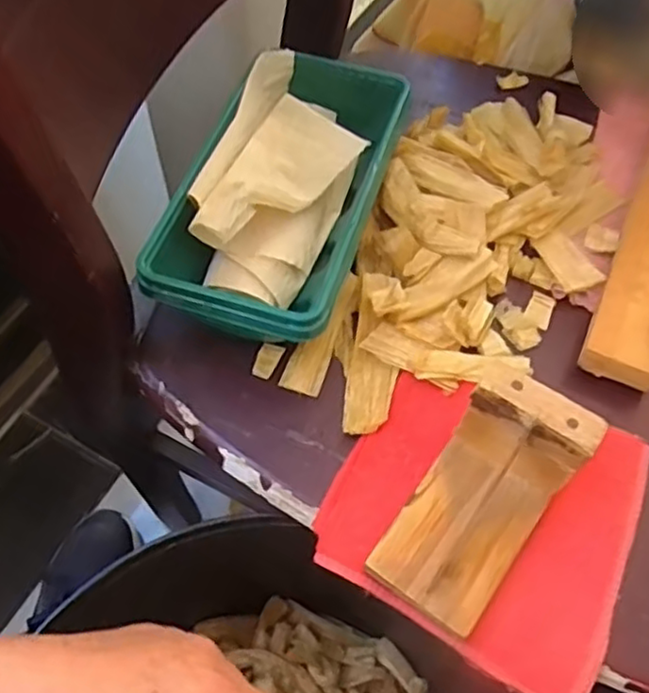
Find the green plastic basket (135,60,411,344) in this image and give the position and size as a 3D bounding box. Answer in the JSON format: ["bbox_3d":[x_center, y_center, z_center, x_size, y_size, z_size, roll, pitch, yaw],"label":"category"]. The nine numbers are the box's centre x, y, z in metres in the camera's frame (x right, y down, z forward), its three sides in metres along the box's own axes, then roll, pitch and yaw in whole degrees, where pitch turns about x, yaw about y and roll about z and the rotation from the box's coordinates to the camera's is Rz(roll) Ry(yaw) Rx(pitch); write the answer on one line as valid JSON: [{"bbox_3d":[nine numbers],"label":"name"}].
[{"bbox_3d":[-0.022,-0.098,0.450,0.113,0.056,0.224,17,61,8],"label":"green plastic basket"}]

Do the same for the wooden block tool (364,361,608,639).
[{"bbox_3d":[0.075,0.076,0.336,0.059,0.079,0.104,33,64,16],"label":"wooden block tool"}]

